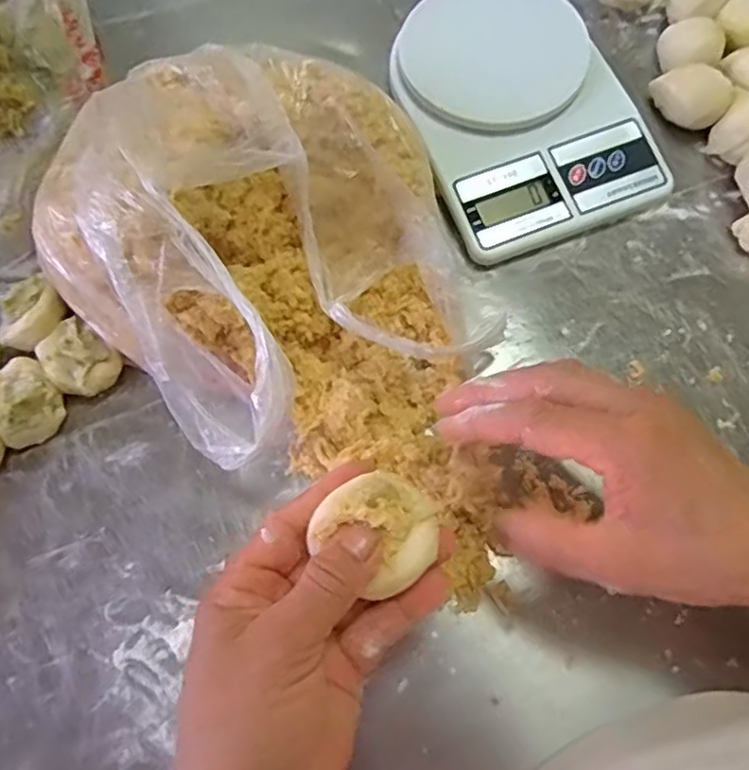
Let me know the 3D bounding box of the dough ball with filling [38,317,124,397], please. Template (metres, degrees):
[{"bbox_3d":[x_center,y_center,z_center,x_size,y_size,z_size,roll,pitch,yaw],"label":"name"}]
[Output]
[{"bbox_3d":[-0.190,-0.016,0.407,0.051,0.026,0.039,42,78,14],"label":"dough ball with filling"}]

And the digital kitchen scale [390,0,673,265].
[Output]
[{"bbox_3d":[0.102,-0.200,0.458,0.150,0.039,0.203,-22,72,-5],"label":"digital kitchen scale"}]

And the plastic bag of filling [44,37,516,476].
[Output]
[{"bbox_3d":[-0.058,-0.082,0.372,0.208,0.132,0.238,-40,75,-11],"label":"plastic bag of filling"}]

